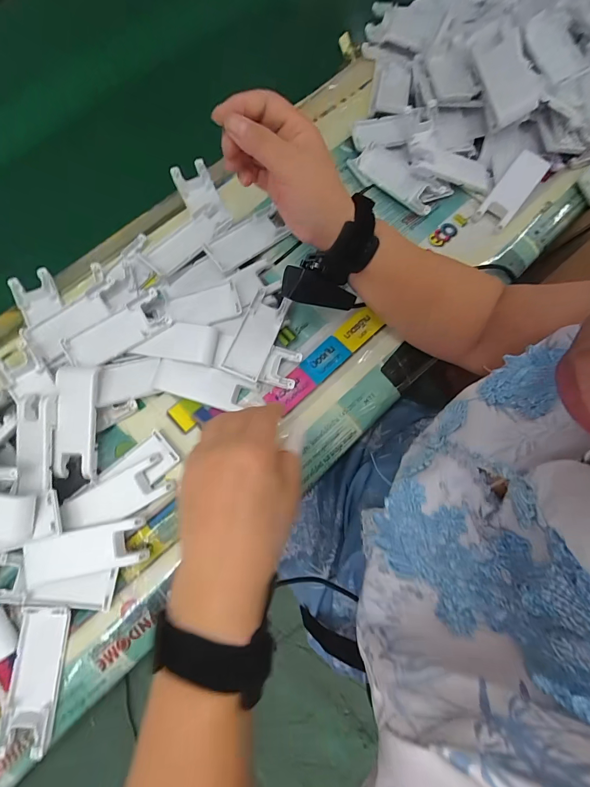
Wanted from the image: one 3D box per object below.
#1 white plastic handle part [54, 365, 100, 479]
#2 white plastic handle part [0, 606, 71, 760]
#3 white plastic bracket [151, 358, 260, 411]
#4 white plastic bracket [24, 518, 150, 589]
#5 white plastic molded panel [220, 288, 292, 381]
[{"bbox_3d":[-0.202,0.026,0.338,0.034,0.013,0.102,0,89,1],"label":"white plastic handle part"},{"bbox_3d":[-0.217,0.236,0.304,0.041,0.009,0.103,0,77,-4],"label":"white plastic handle part"},{"bbox_3d":[-0.090,-0.009,0.364,0.095,0.006,0.036,17,84,-9],"label":"white plastic bracket"},{"bbox_3d":[-0.185,0.140,0.324,0.104,0.013,0.037,-11,78,-6],"label":"white plastic bracket"},{"bbox_3d":[-0.040,-0.061,0.380,0.040,0.008,0.092,25,80,-10],"label":"white plastic molded panel"}]

